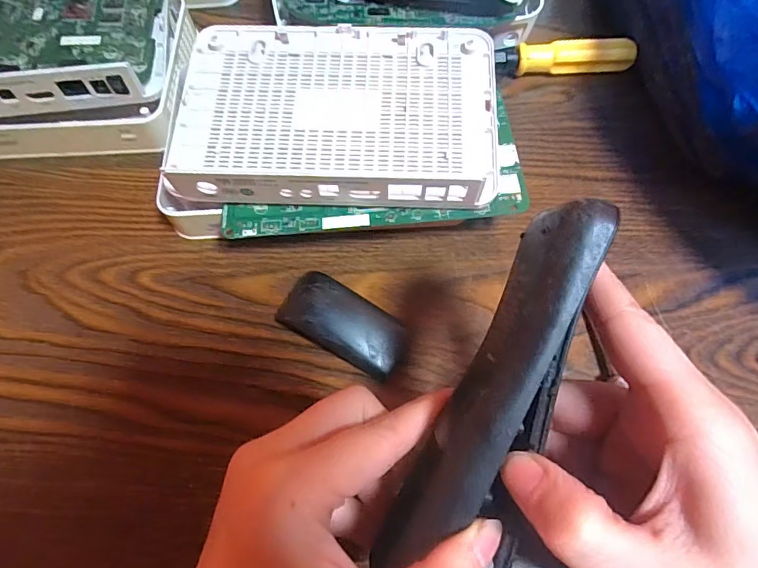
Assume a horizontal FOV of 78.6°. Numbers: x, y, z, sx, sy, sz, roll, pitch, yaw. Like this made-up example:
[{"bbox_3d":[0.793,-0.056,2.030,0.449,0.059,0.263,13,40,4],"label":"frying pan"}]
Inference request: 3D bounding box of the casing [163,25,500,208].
[{"bbox_3d":[-0.025,-0.098,0.257,0.177,0.017,0.117,2,67,1],"label":"casing"}]

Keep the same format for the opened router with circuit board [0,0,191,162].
[{"bbox_3d":[-0.211,-0.143,0.298,0.171,0.047,0.131,-3,67,-1],"label":"opened router with circuit board"}]

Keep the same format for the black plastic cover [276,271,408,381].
[{"bbox_3d":[-0.019,0.020,0.246,0.070,0.017,0.032,28,70,12],"label":"black plastic cover"}]

